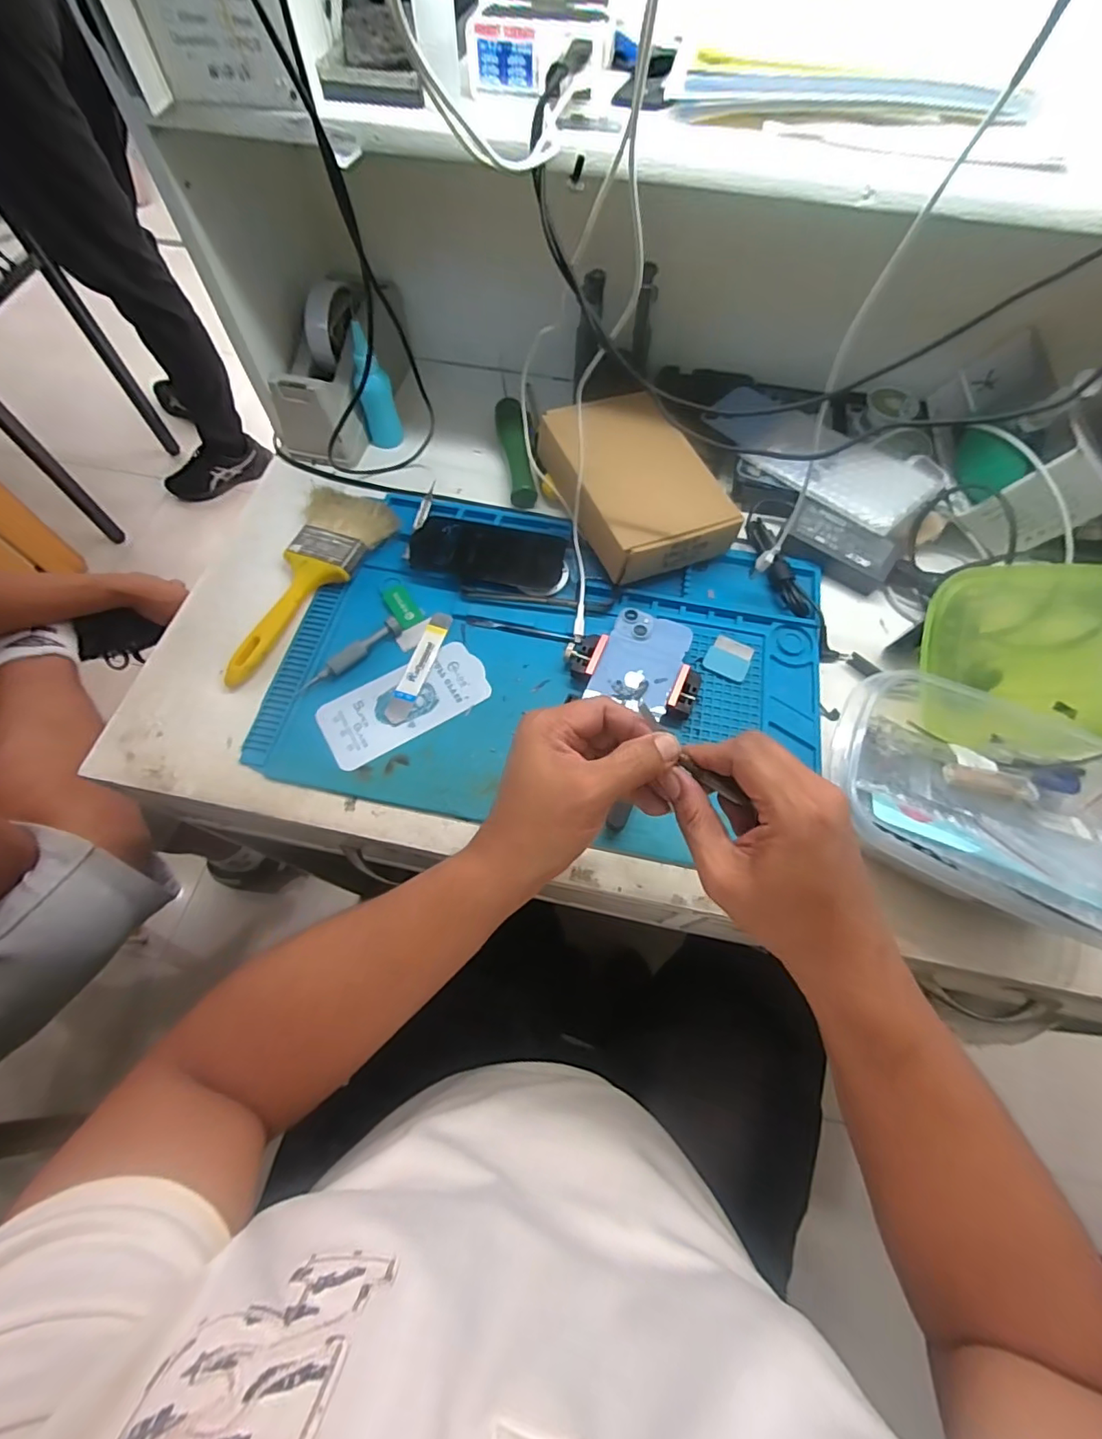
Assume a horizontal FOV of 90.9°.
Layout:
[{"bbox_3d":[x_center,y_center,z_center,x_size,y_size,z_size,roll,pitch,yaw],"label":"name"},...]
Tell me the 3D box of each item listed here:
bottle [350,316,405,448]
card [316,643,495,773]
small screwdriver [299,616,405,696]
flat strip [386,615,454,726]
[{"bbox_3d":[-0.189,-0.354,0.585,0.032,0.114,0.035,15,67,6],"label":"bottle"},{"bbox_3d":[-0.129,-0.015,0.482,0.146,0.004,0.067,-30,69,-14],"label":"card"},{"bbox_3d":[-0.183,-0.057,0.494,0.108,0.017,0.015,-38,72,-16],"label":"small screwdriver"},{"bbox_3d":[-0.121,-0.049,0.496,0.022,0.004,0.118,16,67,6],"label":"flat strip"}]

